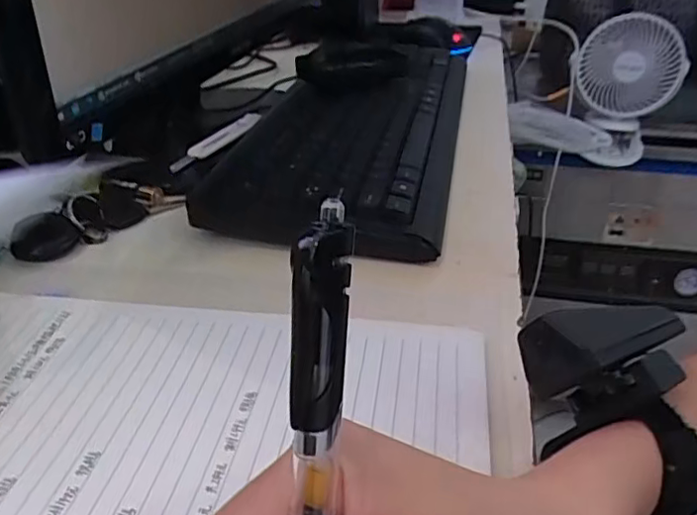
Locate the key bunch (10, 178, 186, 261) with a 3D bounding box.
[{"bbox_3d":[-0.173,-0.031,0.412,0.053,0.015,0.114,23,36,30],"label":"key bunch"}]

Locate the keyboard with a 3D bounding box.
[{"bbox_3d":[0.013,-0.113,0.514,0.159,0.037,0.351,12,38,7],"label":"keyboard"}]

